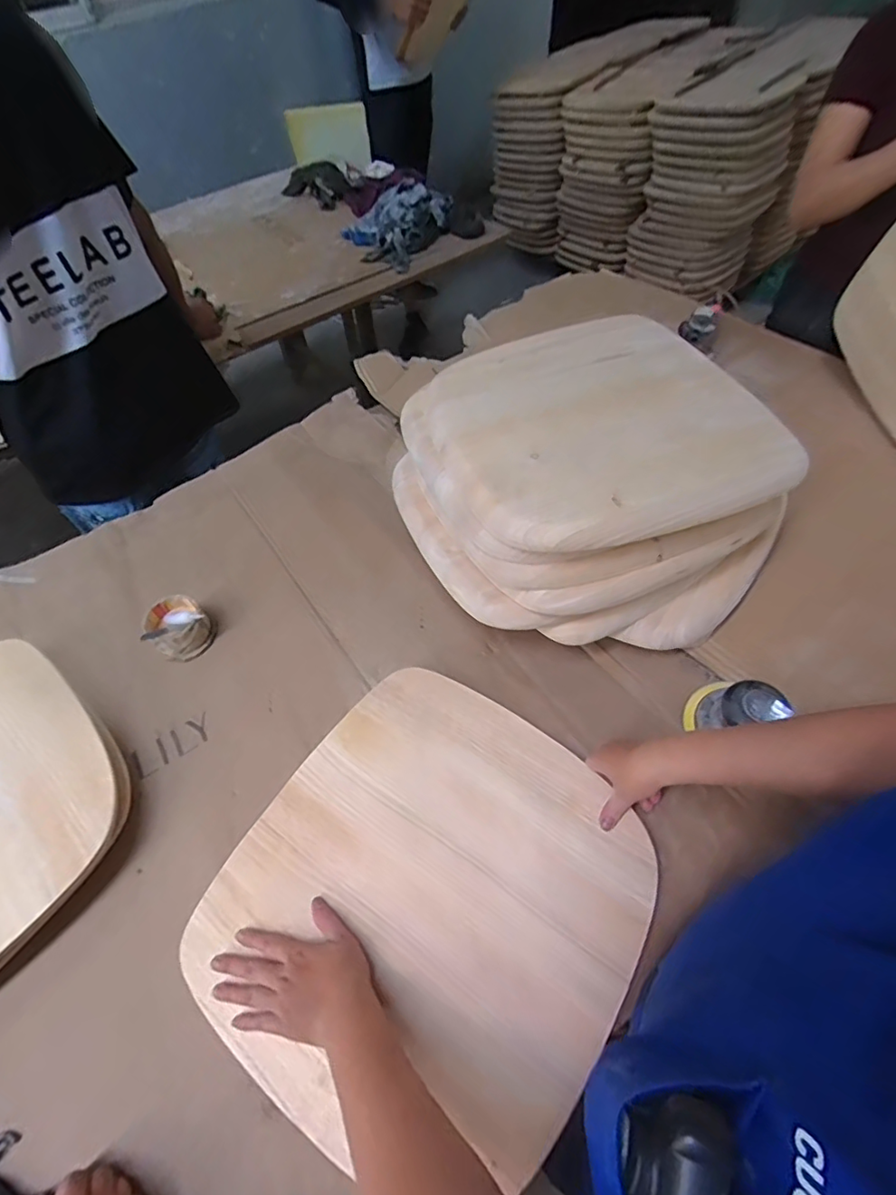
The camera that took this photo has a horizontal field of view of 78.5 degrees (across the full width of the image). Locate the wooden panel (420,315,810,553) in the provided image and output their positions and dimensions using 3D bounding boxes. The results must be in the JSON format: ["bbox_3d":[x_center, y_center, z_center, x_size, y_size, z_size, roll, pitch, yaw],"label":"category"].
[{"bbox_3d":[0.179,-0.231,0.728,0.394,0.040,0.399,-23,58,-8],"label":"wooden panel"}]

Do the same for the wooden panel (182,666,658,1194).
[{"bbox_3d":[-0.022,0.318,0.596,0.409,0.020,0.431,28,62,22],"label":"wooden panel"}]

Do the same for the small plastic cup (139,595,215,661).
[{"bbox_3d":[-0.404,0.044,0.823,0.091,0.051,0.084,-2,56,3],"label":"small plastic cup"}]

